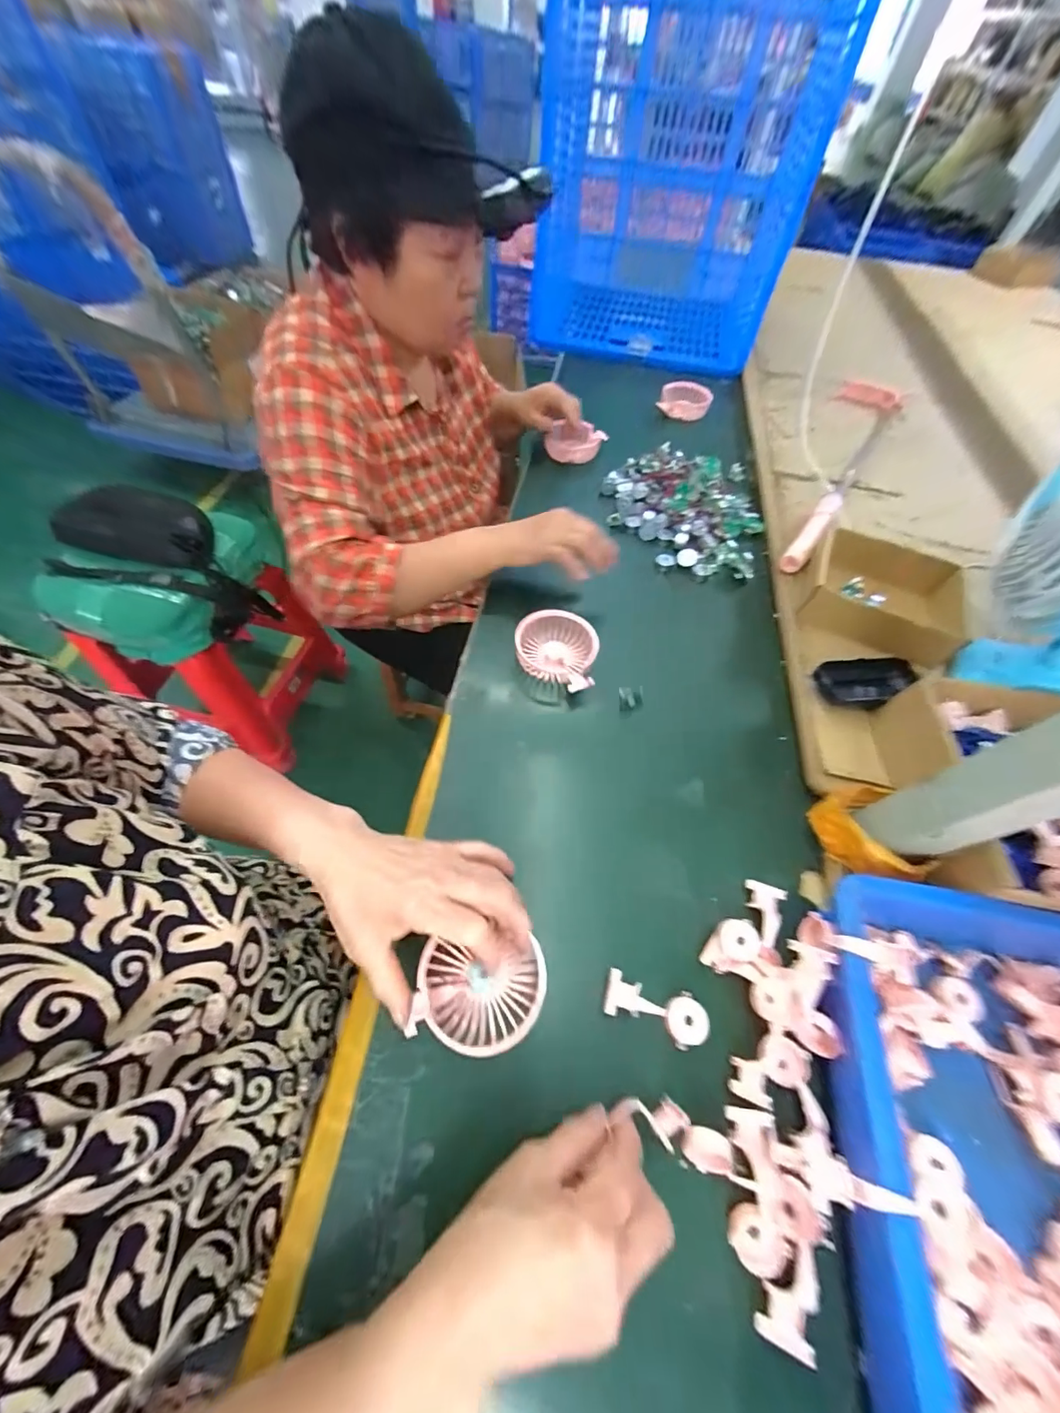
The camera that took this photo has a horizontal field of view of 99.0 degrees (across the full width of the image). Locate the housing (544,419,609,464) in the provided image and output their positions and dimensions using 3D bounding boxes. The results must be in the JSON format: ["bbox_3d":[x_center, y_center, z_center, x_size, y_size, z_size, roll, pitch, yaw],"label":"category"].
[{"bbox_3d":[0.076,-0.441,0.756,0.097,0.042,0.060,8,57,0],"label":"housing"}]

